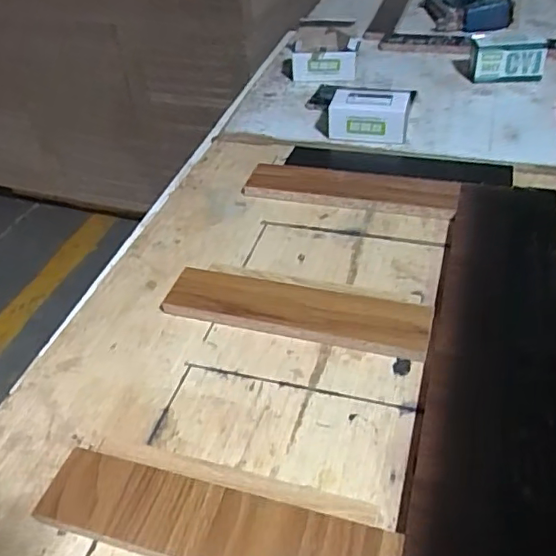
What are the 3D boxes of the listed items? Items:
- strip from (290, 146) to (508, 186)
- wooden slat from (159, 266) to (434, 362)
[{"bbox_3d":[0.153,-0.152,0.782,0.295,0.009,0.068,10,44,19],"label":"strip"},{"bbox_3d":[0.016,0.032,0.596,0.267,0.016,0.068,8,43,17],"label":"wooden slat"}]

